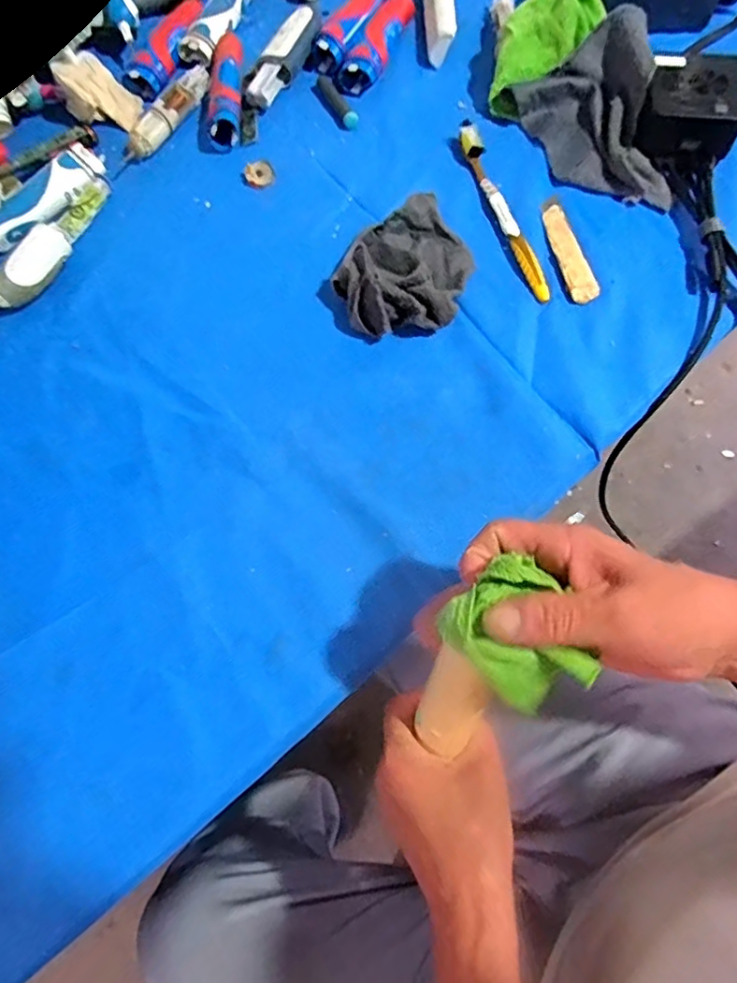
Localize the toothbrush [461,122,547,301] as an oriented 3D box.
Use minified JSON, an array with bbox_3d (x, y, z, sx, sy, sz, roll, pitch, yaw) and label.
[{"bbox_3d":[0.112,-0.236,0.458,0.014,0.015,0.183,-17,71,-3],"label":"toothbrush"}]

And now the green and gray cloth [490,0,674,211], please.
[{"bbox_3d":[0.178,-0.338,0.469,0.114,0.060,0.202,-9,71,-1],"label":"green and gray cloth"}]

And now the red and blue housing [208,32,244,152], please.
[{"bbox_3d":[-0.135,-0.381,0.517,0.030,0.030,0.130,-3,71,1],"label":"red and blue housing"}]

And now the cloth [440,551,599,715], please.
[{"bbox_3d":[0.074,0.070,0.267,0.056,0.037,0.068,-39,74,-11],"label":"cloth"}]

